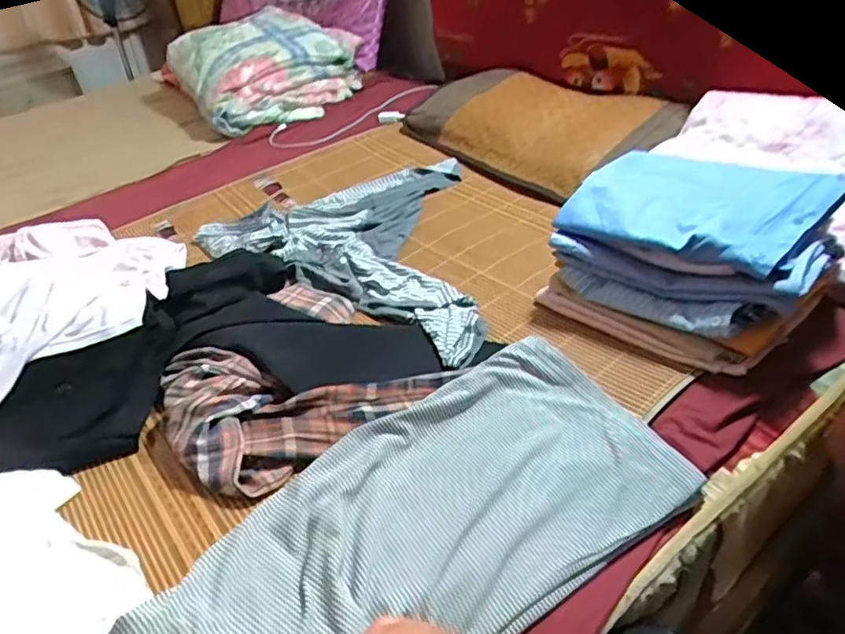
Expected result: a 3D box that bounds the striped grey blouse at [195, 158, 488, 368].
[{"bbox_3d":[-0.036,-0.169,1.060,0.599,0.043,0.467,22,45,35],"label":"striped grey blouse"}]

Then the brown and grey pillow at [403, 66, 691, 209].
[{"bbox_3d":[0.223,-0.435,1.324,0.344,0.103,0.566,-27,40,-24],"label":"brown and grey pillow"}]

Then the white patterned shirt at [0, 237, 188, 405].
[{"bbox_3d":[-0.472,-0.026,0.809,0.237,0.062,0.315,26,48,38],"label":"white patterned shirt"}]

